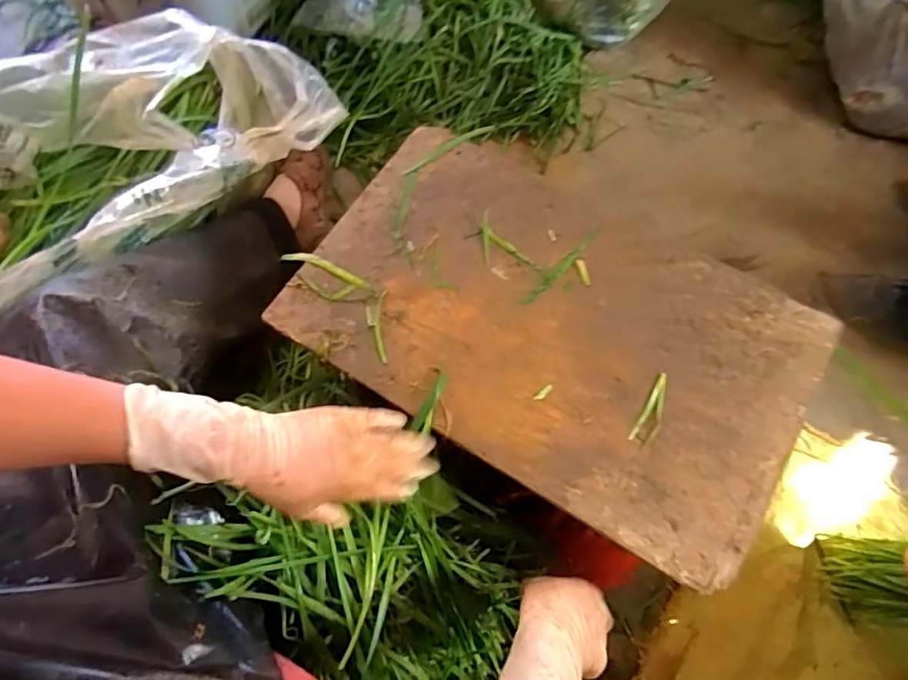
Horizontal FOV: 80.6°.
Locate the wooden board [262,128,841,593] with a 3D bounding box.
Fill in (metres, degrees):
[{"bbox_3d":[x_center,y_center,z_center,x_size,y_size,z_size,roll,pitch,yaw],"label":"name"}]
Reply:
[{"bbox_3d":[0.094,-0.018,0.521,0.472,0.020,0.288,31,70,11],"label":"wooden board"}]

